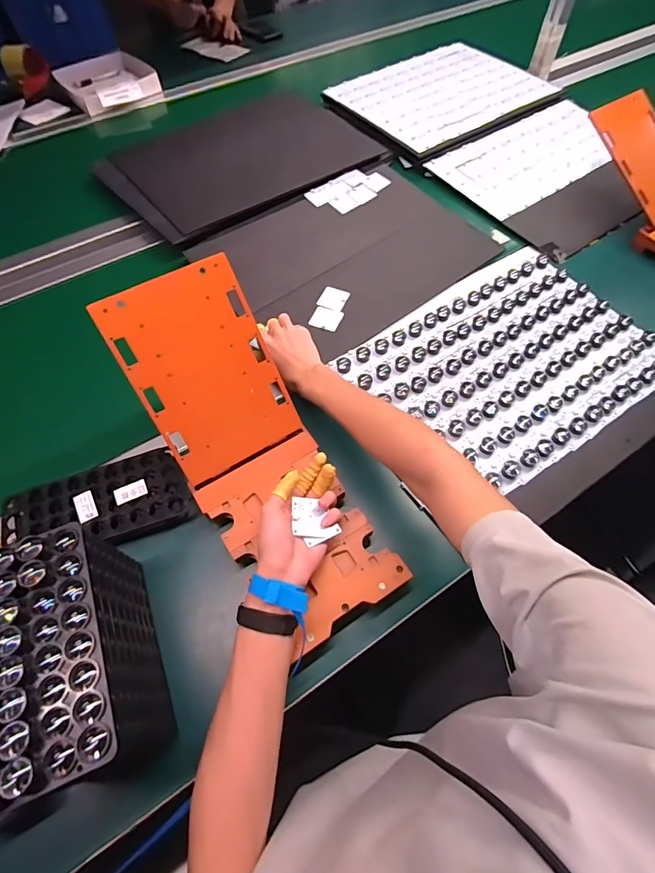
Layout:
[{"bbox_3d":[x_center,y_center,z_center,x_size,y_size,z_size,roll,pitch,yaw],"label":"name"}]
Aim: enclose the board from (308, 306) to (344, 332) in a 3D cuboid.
[{"bbox_3d":[-0.002,-0.203,0.746,0.050,0.004,0.047,14,63,8],"label":"board"}]

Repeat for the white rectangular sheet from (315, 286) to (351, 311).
[{"bbox_3d":[0.012,-0.246,0.772,0.048,0.004,0.054,19,64,11],"label":"white rectangular sheet"}]

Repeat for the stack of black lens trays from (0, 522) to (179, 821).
[{"bbox_3d":[-0.237,0.212,0.416,0.095,0.171,0.205,-21,63,-11],"label":"stack of black lens trays"}]

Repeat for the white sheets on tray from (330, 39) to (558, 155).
[{"bbox_3d":[0.276,-0.860,1.086,0.481,0.034,0.370,-32,66,-15],"label":"white sheets on tray"}]

